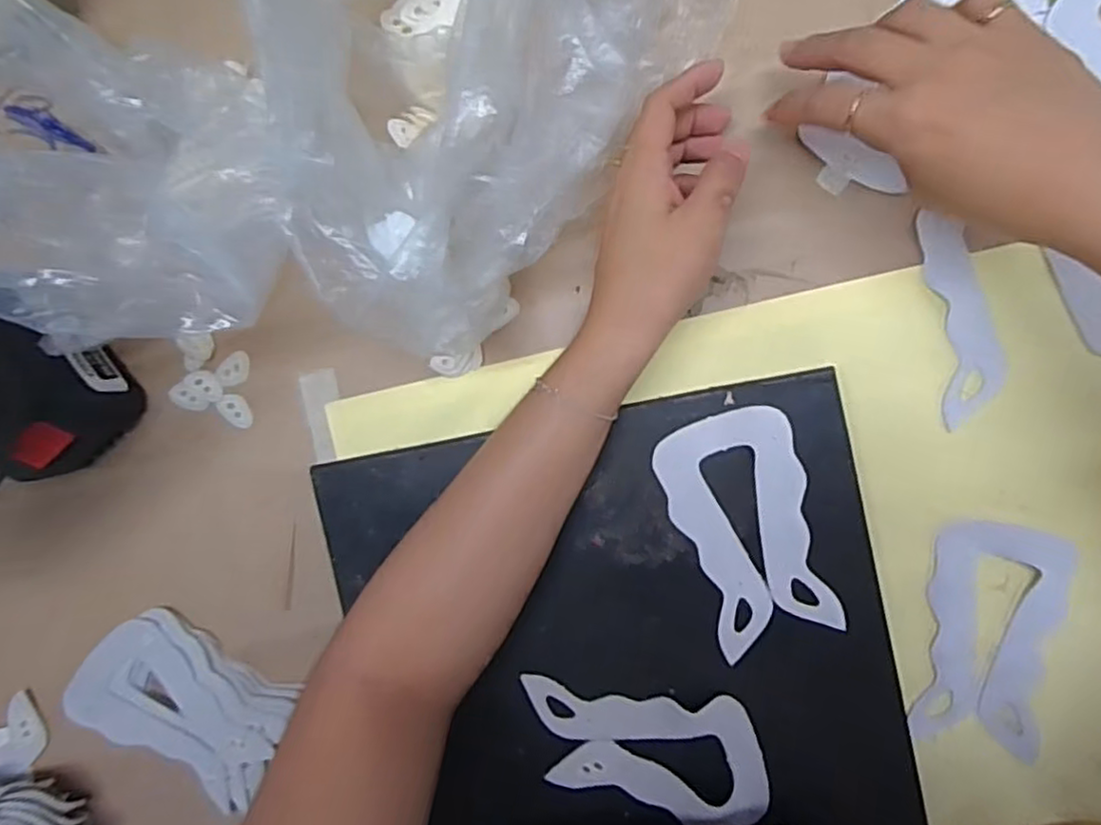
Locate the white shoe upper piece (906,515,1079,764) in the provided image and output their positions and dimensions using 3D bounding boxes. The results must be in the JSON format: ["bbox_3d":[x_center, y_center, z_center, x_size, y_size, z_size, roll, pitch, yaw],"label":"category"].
[{"bbox_3d":[0.242,0.123,0.369,0.066,0.010,0.122,9,93,8],"label":"white shoe upper piece"}]

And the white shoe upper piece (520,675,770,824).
[{"bbox_3d":[0.052,0.190,0.374,0.131,0.008,0.069,3,92,8],"label":"white shoe upper piece"}]

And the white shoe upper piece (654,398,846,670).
[{"bbox_3d":[0.107,0.063,0.361,0.070,0.004,0.124,-19,91,11],"label":"white shoe upper piece"}]

